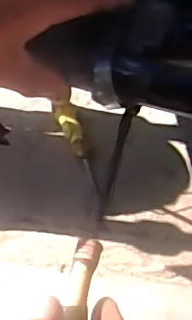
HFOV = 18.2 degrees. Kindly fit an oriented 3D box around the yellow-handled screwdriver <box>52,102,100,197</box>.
[{"bbox_3d":[-0.023,-0.017,0.821,0.029,0.021,0.174,-16,50,-8],"label":"yellow-handled screwdriver"}]

